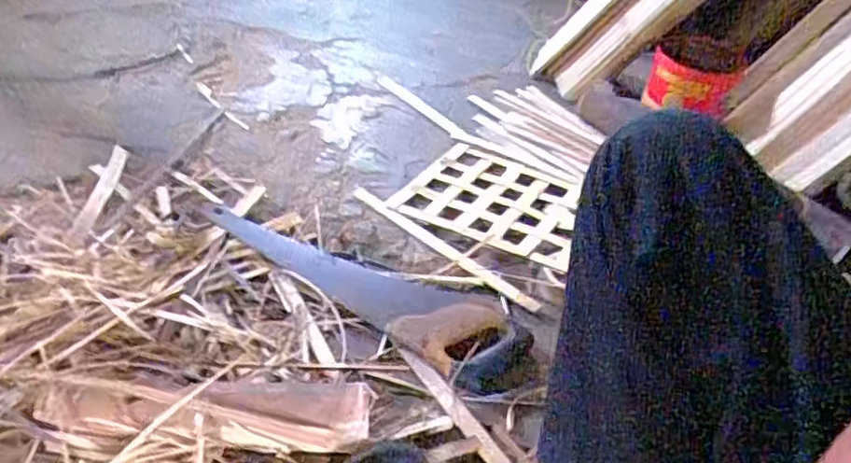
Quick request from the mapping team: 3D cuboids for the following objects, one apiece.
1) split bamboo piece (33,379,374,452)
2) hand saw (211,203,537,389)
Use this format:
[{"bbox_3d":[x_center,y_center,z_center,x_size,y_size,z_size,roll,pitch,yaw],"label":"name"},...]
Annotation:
[{"bbox_3d":[-0.207,0.178,0.610,0.306,0.049,0.053,1,41,-7],"label":"split bamboo piece"},{"bbox_3d":[-0.081,0.048,0.853,0.484,0.029,0.135,30,46,24],"label":"hand saw"}]

